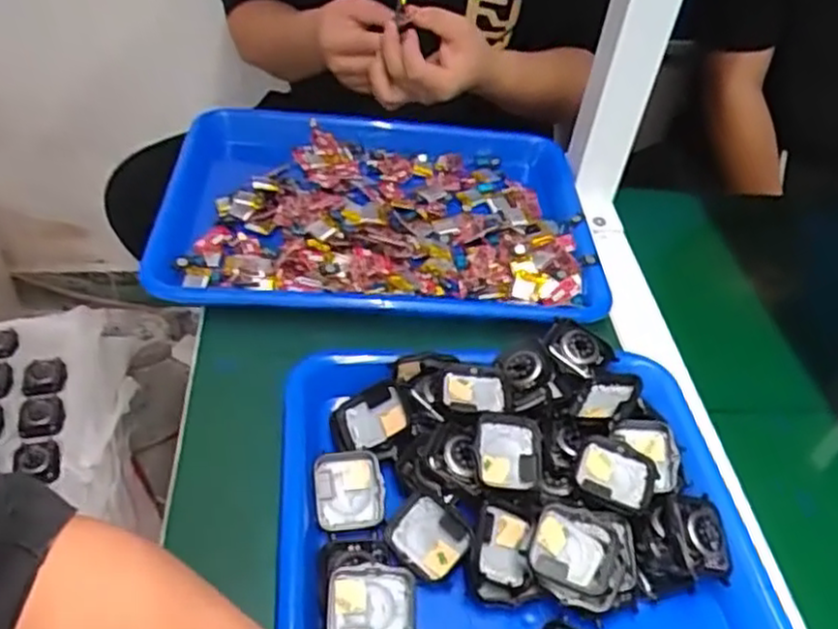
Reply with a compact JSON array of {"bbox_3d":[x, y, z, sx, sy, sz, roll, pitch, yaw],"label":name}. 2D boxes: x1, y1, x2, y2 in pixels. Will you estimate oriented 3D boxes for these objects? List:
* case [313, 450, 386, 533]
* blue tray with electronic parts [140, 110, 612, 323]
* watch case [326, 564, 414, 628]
[{"bbox_3d":[-0.039,0.099,0.410,0.038,0.013,0.043,-3,75,-12],"label":"case"},{"bbox_3d":[-0.035,-0.082,0.607,0.351,0.037,0.265,6,43,-2],"label":"blue tray with electronic parts"},{"bbox_3d":[-0.024,0.144,0.359,0.042,0.010,0.038,2,59,-7],"label":"watch case"}]

